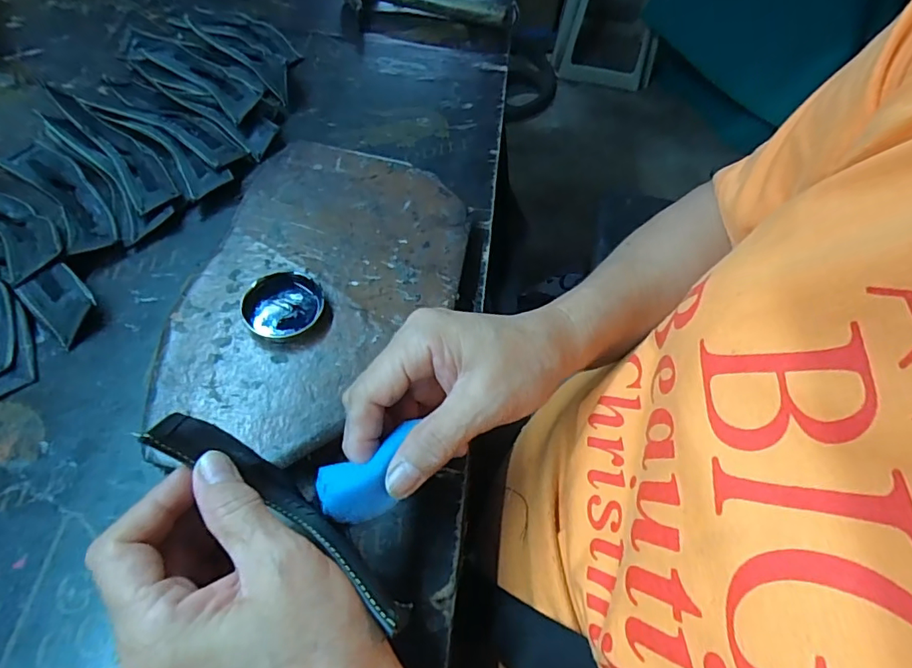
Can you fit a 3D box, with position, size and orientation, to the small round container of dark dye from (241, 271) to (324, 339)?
[{"bbox_3d":[-0.112,-0.020,0.330,0.049,0.010,0.044,-21,62,-16],"label":"small round container of dark dye"}]

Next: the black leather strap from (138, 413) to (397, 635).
[{"bbox_3d":[-0.072,0.075,0.215,0.123,0.035,0.024,36,62,9],"label":"black leather strap"}]

